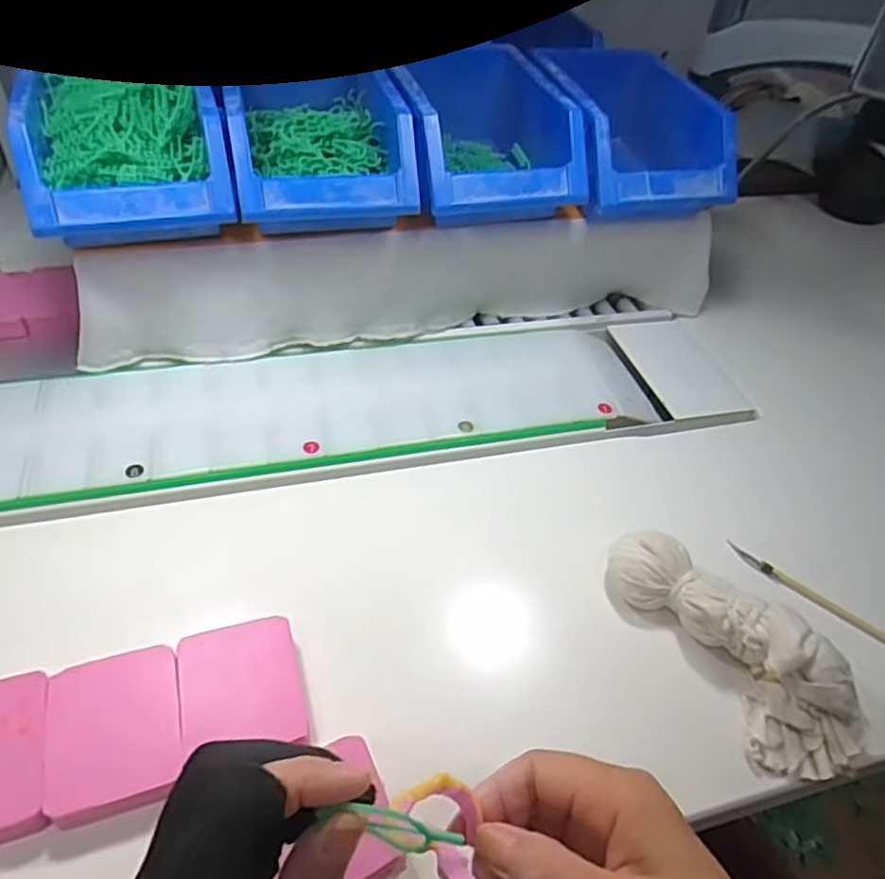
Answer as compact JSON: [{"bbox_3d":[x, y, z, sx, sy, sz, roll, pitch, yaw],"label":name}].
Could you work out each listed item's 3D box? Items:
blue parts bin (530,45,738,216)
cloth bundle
[{"bbox_3d":[0.150,-0.260,0.570,0.127,0.091,0.195,-8,47,-15],"label":"blue parts bin"},{"bbox_3d":[0.161,0.109,0.373,0.052,0.047,0.154,-20,52,-25],"label":"cloth bundle"}]

